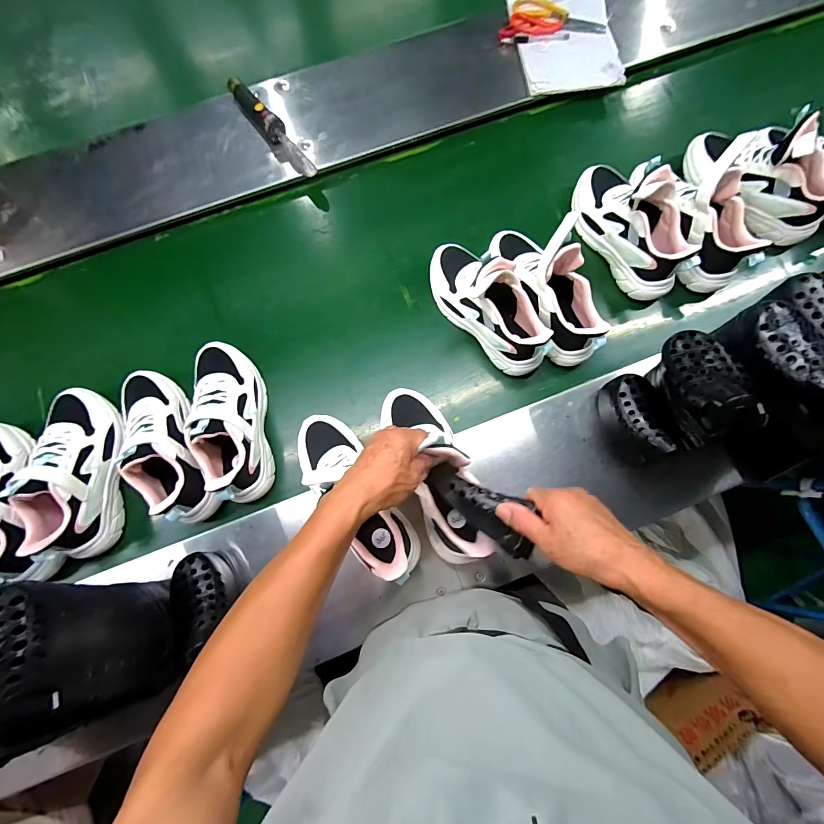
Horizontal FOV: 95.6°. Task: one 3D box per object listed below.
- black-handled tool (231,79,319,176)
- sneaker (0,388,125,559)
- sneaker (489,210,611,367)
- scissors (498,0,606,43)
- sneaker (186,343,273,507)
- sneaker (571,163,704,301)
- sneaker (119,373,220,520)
[{"bbox_3d":[-0.263,-0.529,0.699,0.041,0.052,0.236,-35,79,-6],"label":"black-handled tool"},{"bbox_3d":[-0.515,0.085,0.561,0.088,0.101,0.258,-10,78,0],"label":"sneaker"},{"bbox_3d":[0.215,-0.204,0.593,0.098,0.137,0.254,-20,82,0],"label":"sneaker"},{"bbox_3d":[0.277,-0.794,0.753,0.204,0.012,0.091,-4,77,1],"label":"scissors"},{"bbox_3d":[-0.283,0.005,0.572,0.088,0.109,0.259,-18,79,-2],"label":"sneaker"},{"bbox_3d":[0.375,-0.326,0.623,0.099,0.116,0.257,-31,82,-2],"label":"sneaker"},{"bbox_3d":[-0.381,0.044,0.562,0.087,0.095,0.258,-31,78,-5],"label":"sneaker"}]

